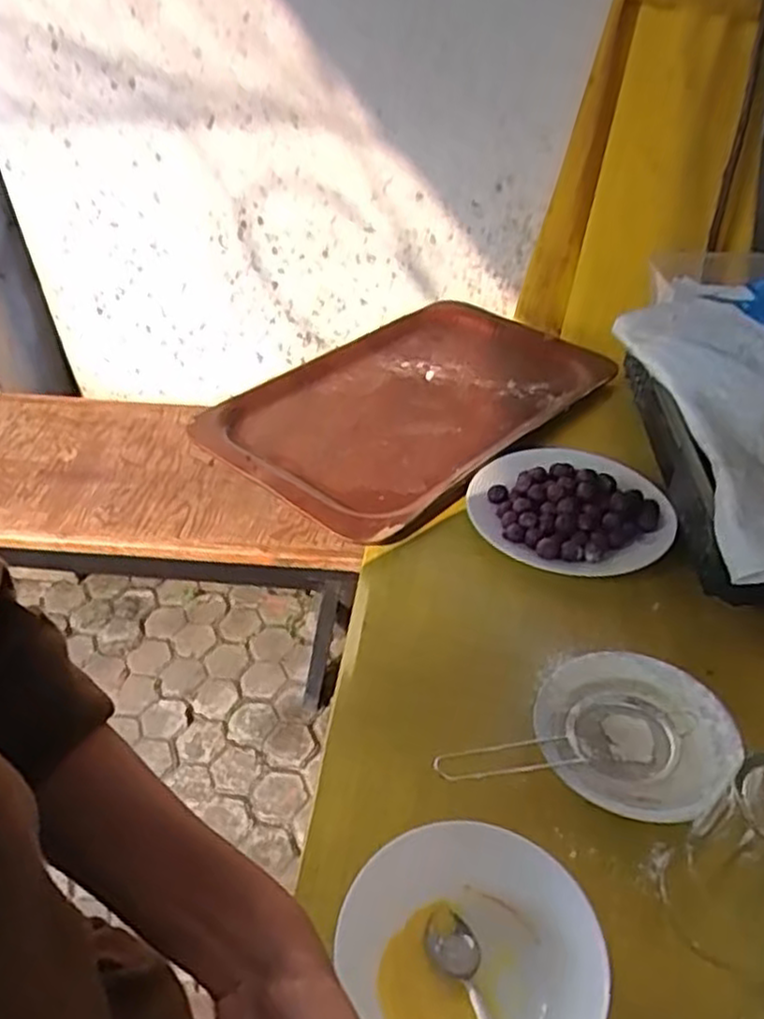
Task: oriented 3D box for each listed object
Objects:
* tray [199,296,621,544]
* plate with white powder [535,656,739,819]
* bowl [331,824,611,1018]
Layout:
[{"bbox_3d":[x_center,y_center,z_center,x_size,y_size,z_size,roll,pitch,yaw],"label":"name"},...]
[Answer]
[{"bbox_3d":[0.030,-0.146,0.945,0.337,0.045,0.493,29,47,30],"label":"tray"},{"bbox_3d":[0.180,0.168,0.547,0.133,0.035,0.131,1,40,-1],"label":"plate with white powder"},{"bbox_3d":[0.052,0.252,0.428,0.127,0.055,0.146,-20,44,-24],"label":"bowl"}]

